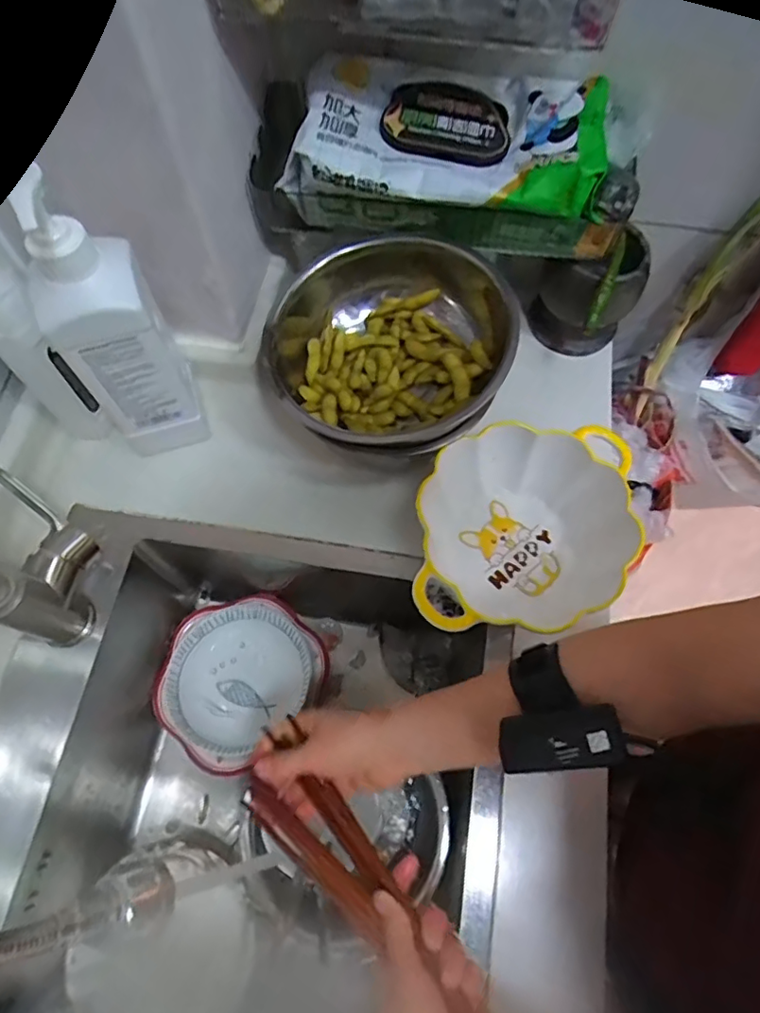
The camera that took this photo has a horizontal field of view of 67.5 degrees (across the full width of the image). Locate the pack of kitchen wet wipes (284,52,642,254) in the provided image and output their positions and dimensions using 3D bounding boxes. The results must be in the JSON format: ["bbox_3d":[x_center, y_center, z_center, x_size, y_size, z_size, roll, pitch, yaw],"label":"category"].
[{"bbox_3d":[0.069,-0.308,0.512,0.294,0.133,0.117,7,78,8],"label":"pack of kitchen wet wipes"}]

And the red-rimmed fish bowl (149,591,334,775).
[{"bbox_3d":[-0.167,0.191,0.656,0.165,0.049,0.180,0,67,0],"label":"red-rimmed fish bowl"}]

